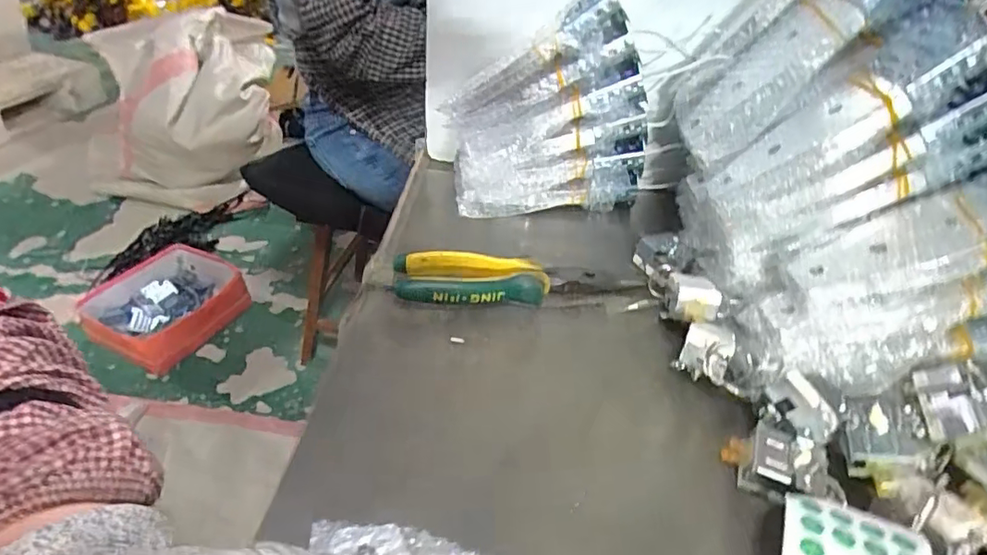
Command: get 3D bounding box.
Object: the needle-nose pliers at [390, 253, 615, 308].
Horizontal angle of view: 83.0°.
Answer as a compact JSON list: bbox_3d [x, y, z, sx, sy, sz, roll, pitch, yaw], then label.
[{"bbox_3d":[0.009,0.005,0.416,0.164,0.023,0.046,4,39,-2],"label":"needle-nose pliers"}]

